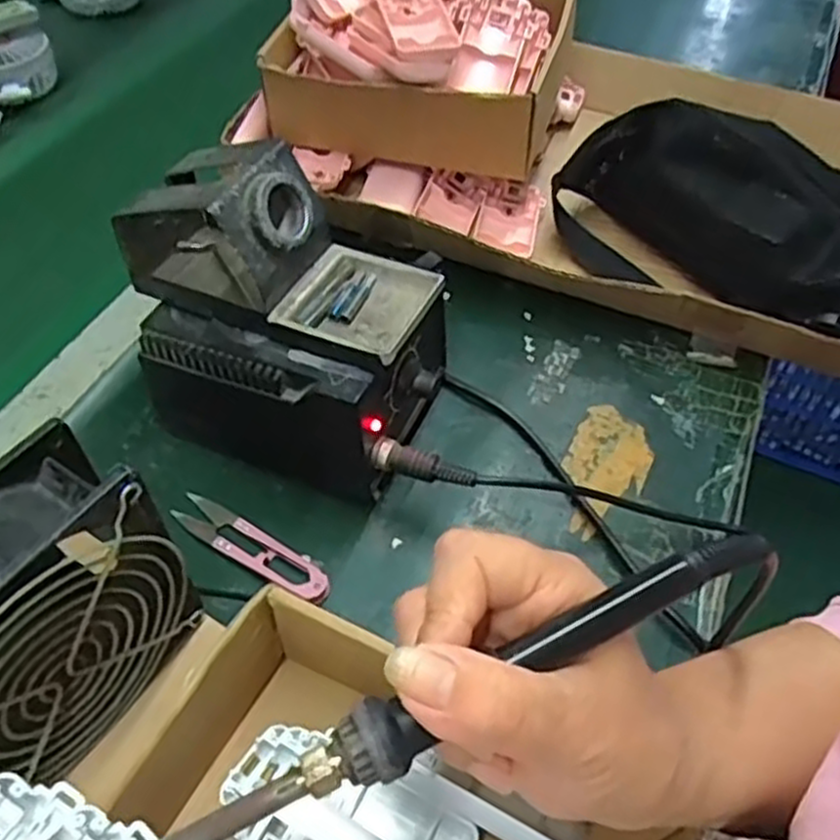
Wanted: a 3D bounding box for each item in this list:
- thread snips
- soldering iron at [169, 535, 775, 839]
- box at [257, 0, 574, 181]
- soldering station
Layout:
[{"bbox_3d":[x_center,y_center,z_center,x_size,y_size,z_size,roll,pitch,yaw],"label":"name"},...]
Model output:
[{"bbox_3d":[-0.093,0.069,0.431,0.103,0.009,0.023,27,55,18],"label":"thread snips"},{"bbox_3d":[0.017,0.078,0.226,0.205,0.016,0.018,-24,55,-11],"label":"soldering iron"},{"bbox_3d":[0.001,-0.291,0.614,0.206,0.112,0.178,12,51,7],"label":"box"},{"bbox_3d":[-0.080,-0.052,0.434,0.174,0.159,0.100,21,53,14],"label":"soldering station"}]

